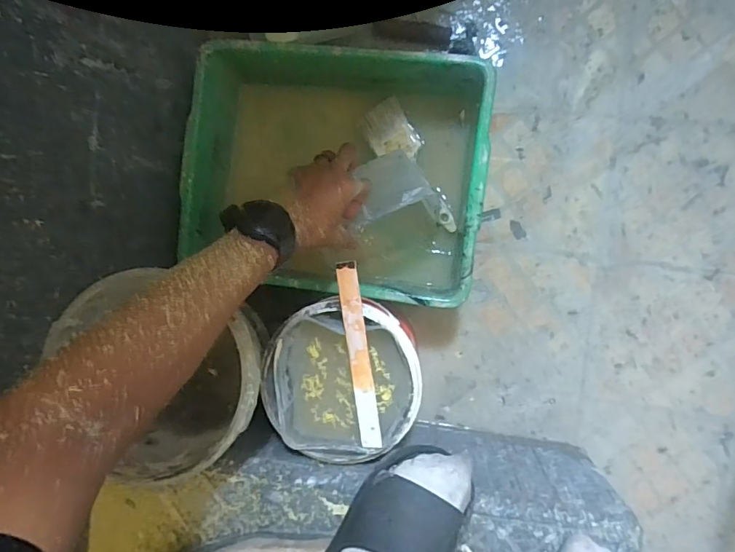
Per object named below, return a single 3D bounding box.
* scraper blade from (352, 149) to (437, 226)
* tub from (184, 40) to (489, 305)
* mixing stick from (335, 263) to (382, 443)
[{"bbox_3d":[0.025,-0.108,0.562,0.089,0.014,0.076,-23,65,-1],"label":"scraper blade"},{"bbox_3d":[-0.041,-0.136,0.649,0.383,0.129,0.301,7,93,8],"label":"tub"},{"bbox_3d":[-0.009,0.089,0.516,0.023,0.006,0.207,-7,95,5],"label":"mixing stick"}]

